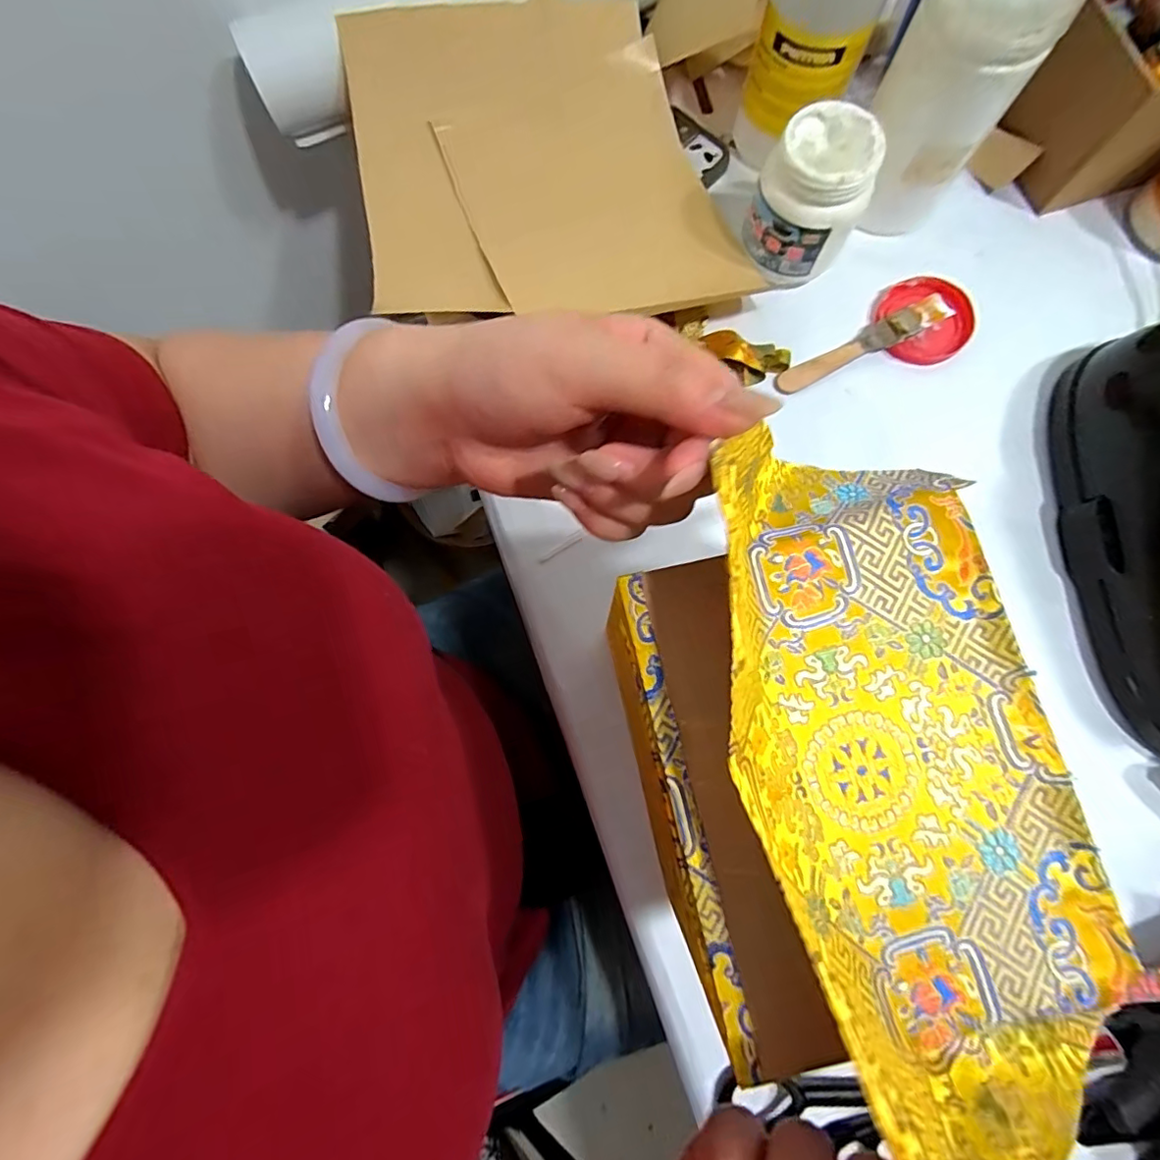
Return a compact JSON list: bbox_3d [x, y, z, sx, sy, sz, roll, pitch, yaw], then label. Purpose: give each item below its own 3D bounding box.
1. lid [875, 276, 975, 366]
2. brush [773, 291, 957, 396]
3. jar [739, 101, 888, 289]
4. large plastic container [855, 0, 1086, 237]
[{"bbox_3d":[0.272,-0.205,0.428,0.069,0.013,0.068,0,79,1],"label":"lid"},{"bbox_3d":[0.219,-0.182,0.424,0.136,0.016,0.021,-26,80,-4],"label":"brush"},{"bbox_3d":[0.169,-0.279,0.403,0.073,0.091,0.080,0,79,1],"label":"jar"},{"bbox_3d":[0.250,-0.332,0.385,0.079,0.151,0.084,32,81,7],"label":"large plastic container"}]

